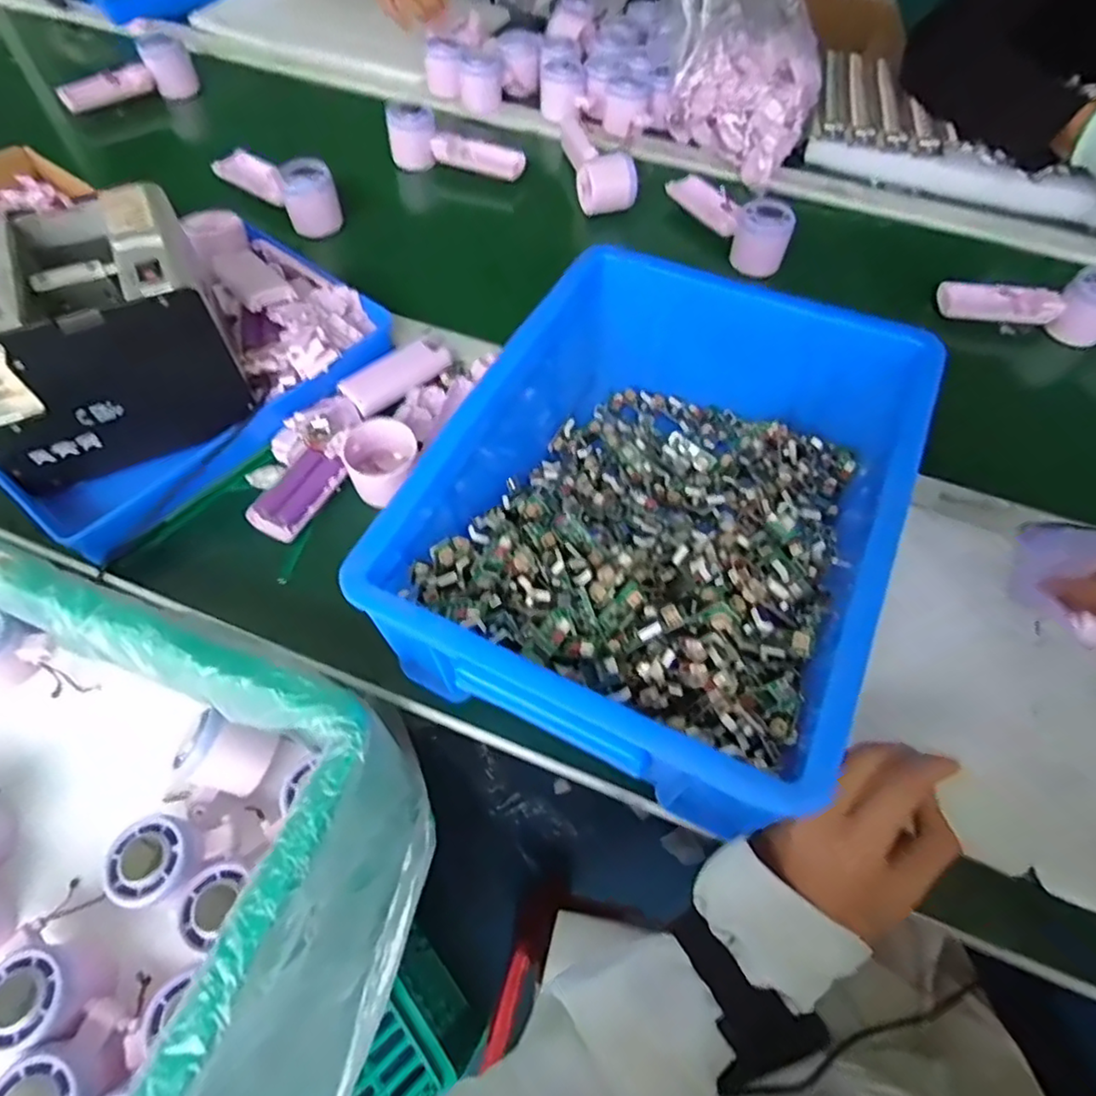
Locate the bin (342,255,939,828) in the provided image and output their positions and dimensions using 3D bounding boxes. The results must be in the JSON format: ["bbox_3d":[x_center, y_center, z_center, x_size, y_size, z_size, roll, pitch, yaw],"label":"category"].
[{"bbox_3d":[0.075,-0.030,0.418,0.257,0.119,0.329,22,62,12],"label":"bin"}]

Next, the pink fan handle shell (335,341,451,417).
[{"bbox_3d":[-0.136,-0.157,0.560,0.098,0.016,0.038,-38,67,-21],"label":"pink fan handle shell"}]

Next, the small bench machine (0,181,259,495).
[{"bbox_3d":[-0.342,-0.153,0.474,0.182,0.147,0.127,-22,62,-13],"label":"small bench machine"}]

